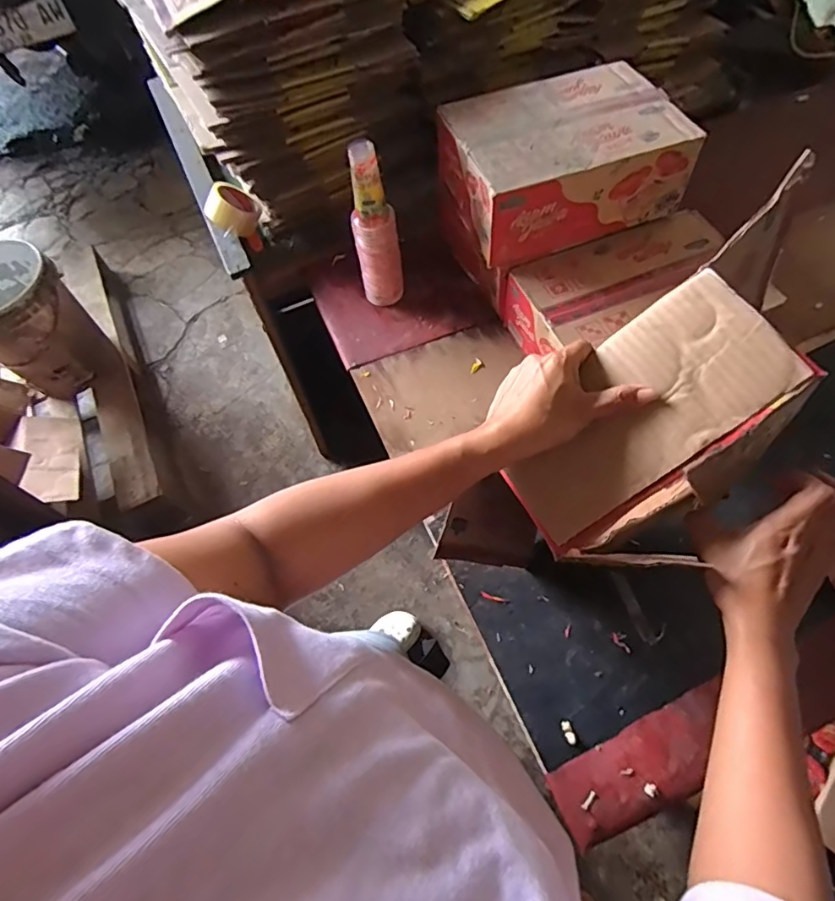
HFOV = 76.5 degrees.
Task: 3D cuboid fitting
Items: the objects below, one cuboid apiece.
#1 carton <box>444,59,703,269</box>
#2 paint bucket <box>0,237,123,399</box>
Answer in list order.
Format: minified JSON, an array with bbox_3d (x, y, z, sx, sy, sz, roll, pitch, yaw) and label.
[{"bbox_3d":[0.228,-0.472,0.863,0.331,0.134,0.237,-18,63,-5],"label":"carton"},{"bbox_3d":[-1.109,-0.350,1.548,0.311,0.367,0.295,37,70,20],"label":"paint bucket"}]

